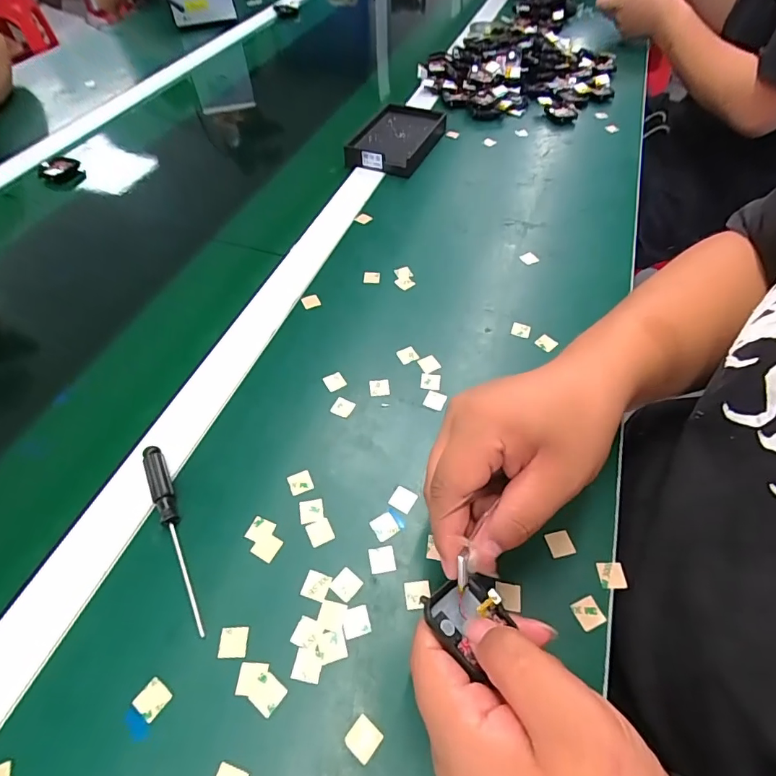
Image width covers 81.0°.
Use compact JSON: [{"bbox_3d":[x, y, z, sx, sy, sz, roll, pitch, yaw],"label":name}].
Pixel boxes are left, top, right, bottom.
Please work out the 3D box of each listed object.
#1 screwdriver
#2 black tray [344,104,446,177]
[{"bbox_3d":[-0.140,0.093,0.292,0.013,0.015,0.127,-21,56,-14],"label":"screwdriver"},{"bbox_3d":[0.011,-0.330,0.598,0.092,0.022,0.140,18,56,13],"label":"black tray"}]

